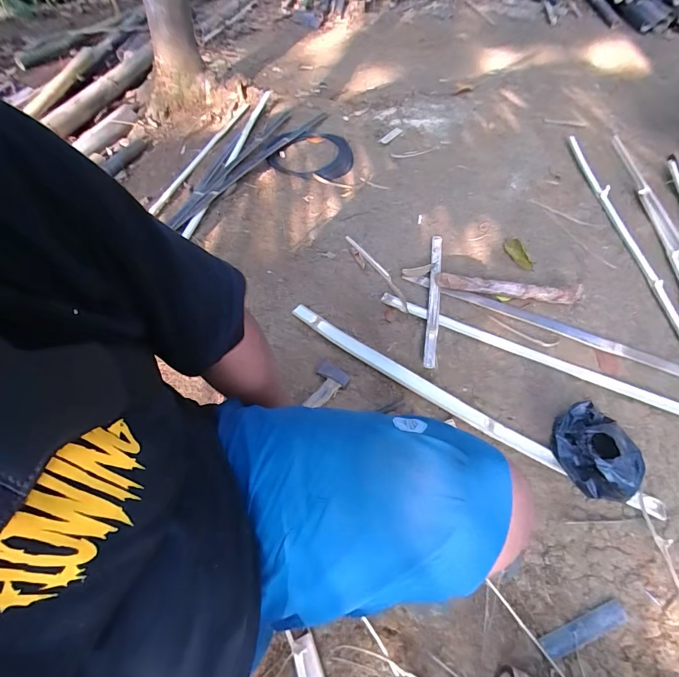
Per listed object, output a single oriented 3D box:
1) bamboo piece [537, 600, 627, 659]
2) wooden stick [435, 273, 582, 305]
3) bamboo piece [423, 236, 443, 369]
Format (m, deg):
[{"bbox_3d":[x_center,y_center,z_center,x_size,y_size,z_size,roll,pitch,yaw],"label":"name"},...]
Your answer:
[{"bbox_3d":[0.425,0.501,0.645,0.166,0.018,0.034,-16,59,-12],"label":"bamboo piece"},{"bbox_3d":[0.474,-0.138,1.055,0.397,0.054,0.045,6,55,6],"label":"wooden stick"},{"bbox_3d":[0.267,-0.122,1.055,0.032,0.033,0.483,8,56,7],"label":"bamboo piece"}]

